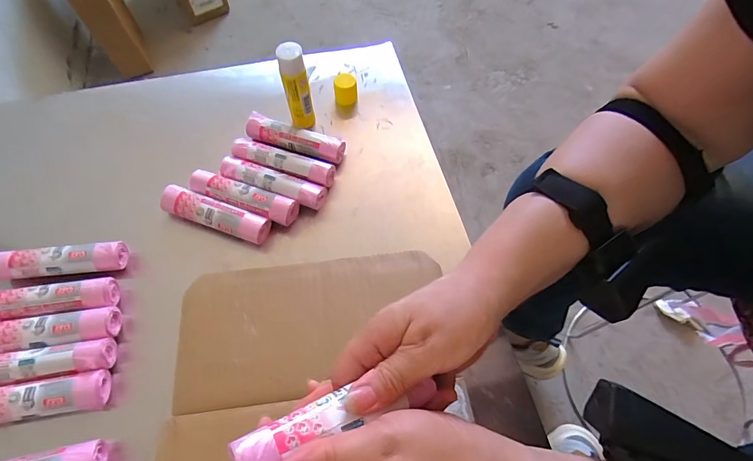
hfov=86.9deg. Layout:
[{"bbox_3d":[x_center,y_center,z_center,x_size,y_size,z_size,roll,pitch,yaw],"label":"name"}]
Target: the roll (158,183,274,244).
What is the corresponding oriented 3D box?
[{"bbox_3d":[-0.175,-0.017,0.432,0.126,0.028,0.029,18,63,9],"label":"roll"}]

